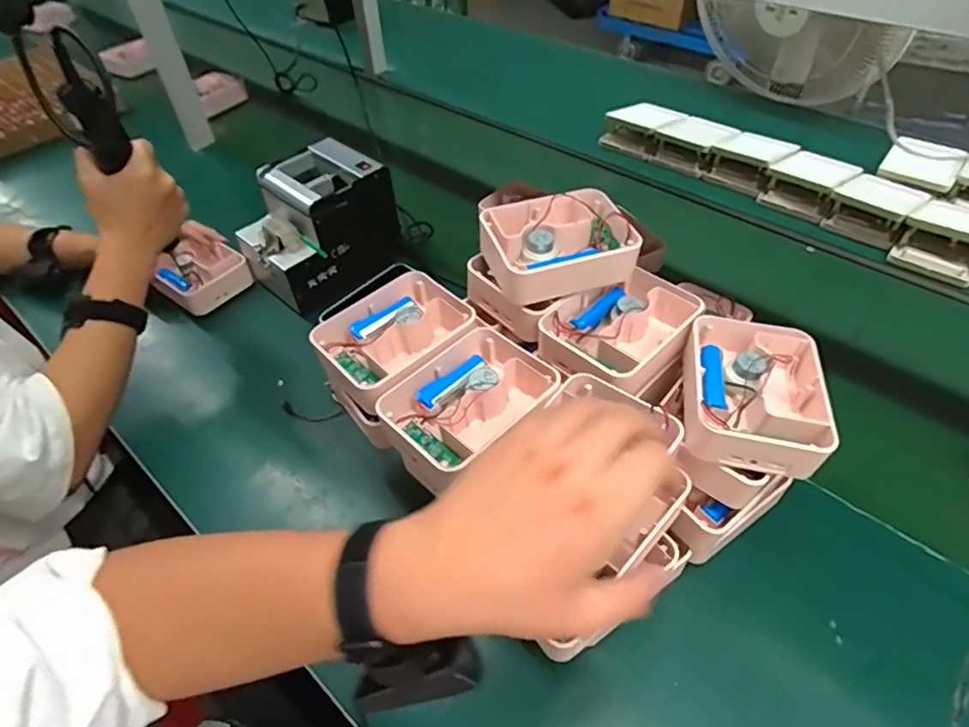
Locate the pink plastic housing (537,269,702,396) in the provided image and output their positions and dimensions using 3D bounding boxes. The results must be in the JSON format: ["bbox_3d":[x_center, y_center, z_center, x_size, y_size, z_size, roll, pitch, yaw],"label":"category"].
[{"bbox_3d":[0.123,-0.028,0.522,0.140,0.042,0.104,-34,55,-24],"label":"pink plastic housing"}]

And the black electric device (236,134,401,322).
[{"bbox_3d":[-0.224,-0.191,0.798,0.131,0.146,0.196,30,56,26],"label":"black electric device"}]

